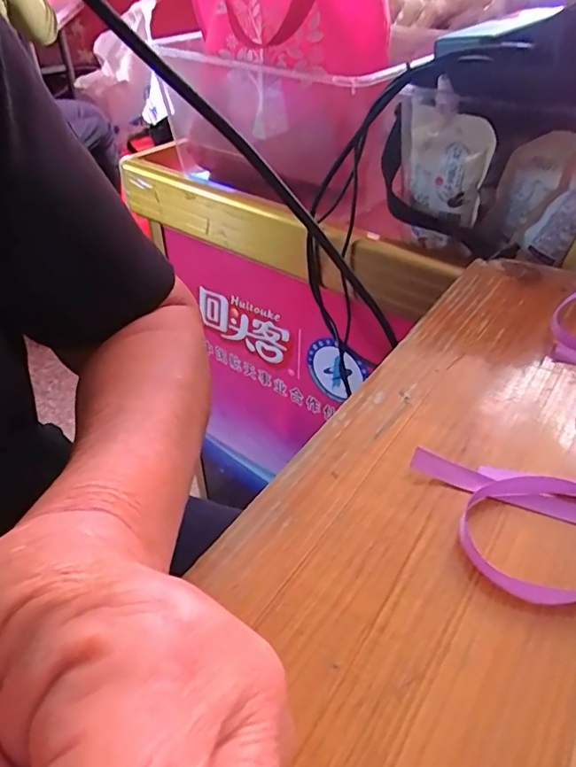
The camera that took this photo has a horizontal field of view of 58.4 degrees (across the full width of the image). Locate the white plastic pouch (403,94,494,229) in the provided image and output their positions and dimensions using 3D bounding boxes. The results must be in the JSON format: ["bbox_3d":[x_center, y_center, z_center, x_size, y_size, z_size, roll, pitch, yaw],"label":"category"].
[{"bbox_3d":[0.138,-0.195,0.458,0.028,0.097,0.082,-31,47,-30],"label":"white plastic pouch"}]

